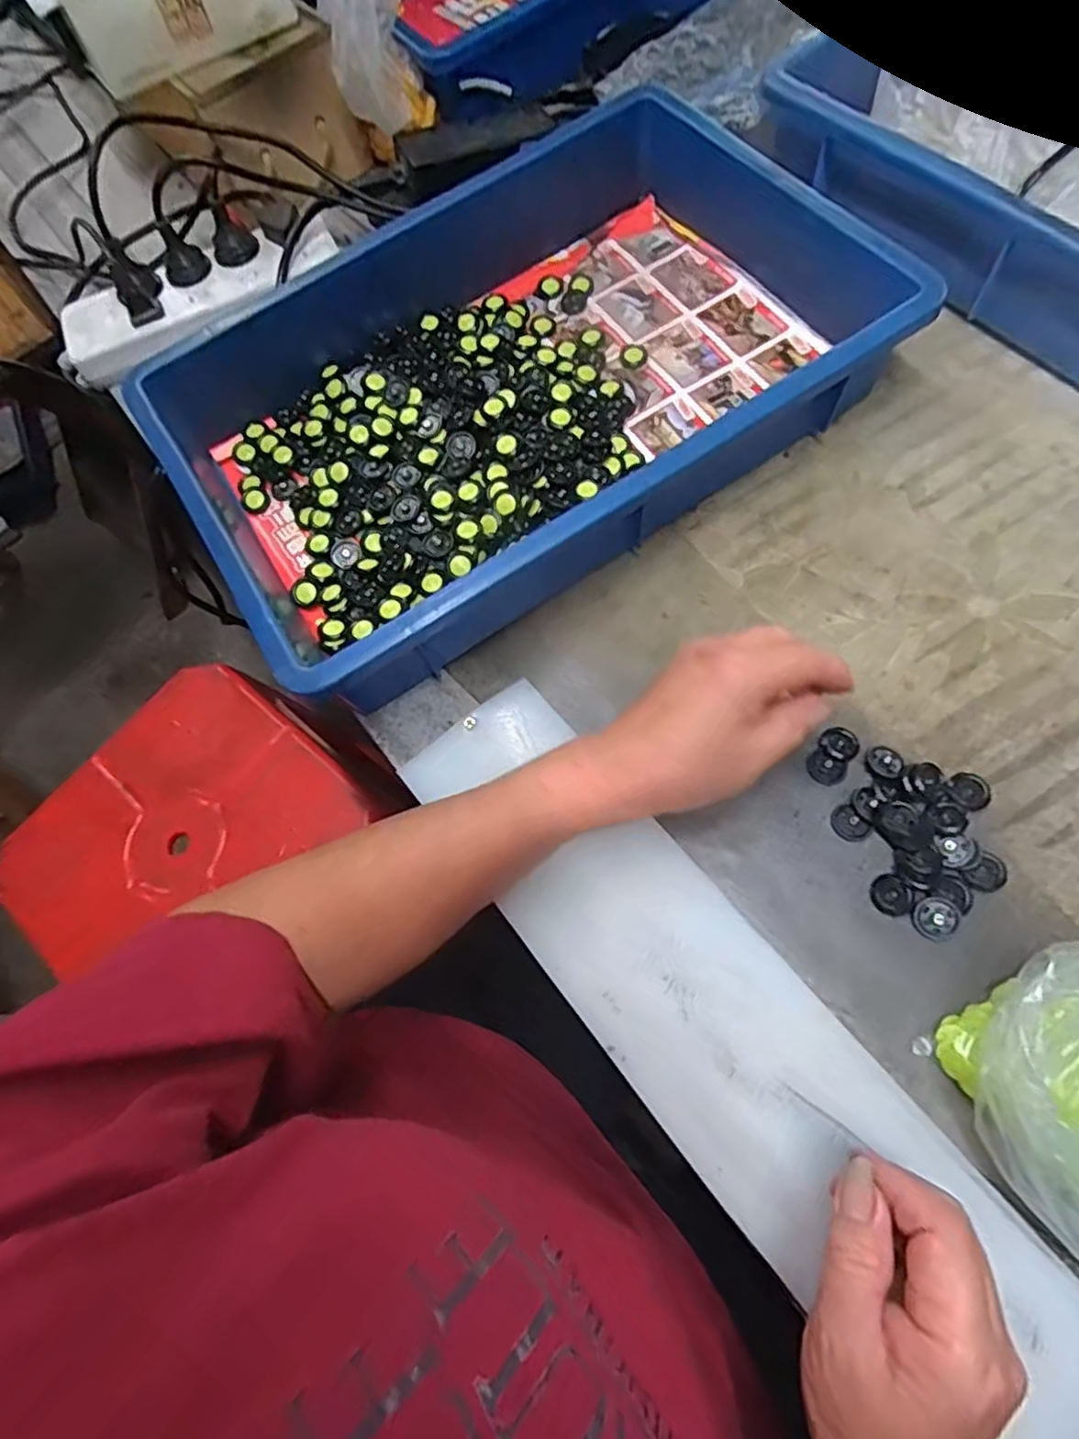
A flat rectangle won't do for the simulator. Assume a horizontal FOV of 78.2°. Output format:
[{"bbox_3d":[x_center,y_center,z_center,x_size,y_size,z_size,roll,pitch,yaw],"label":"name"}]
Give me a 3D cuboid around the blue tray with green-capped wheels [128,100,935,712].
[{"bbox_3d":[-0.014,-0.220,0.444,0.436,0.090,0.287,-34,69,-6],"label":"blue tray with green-capped wheels"}]

